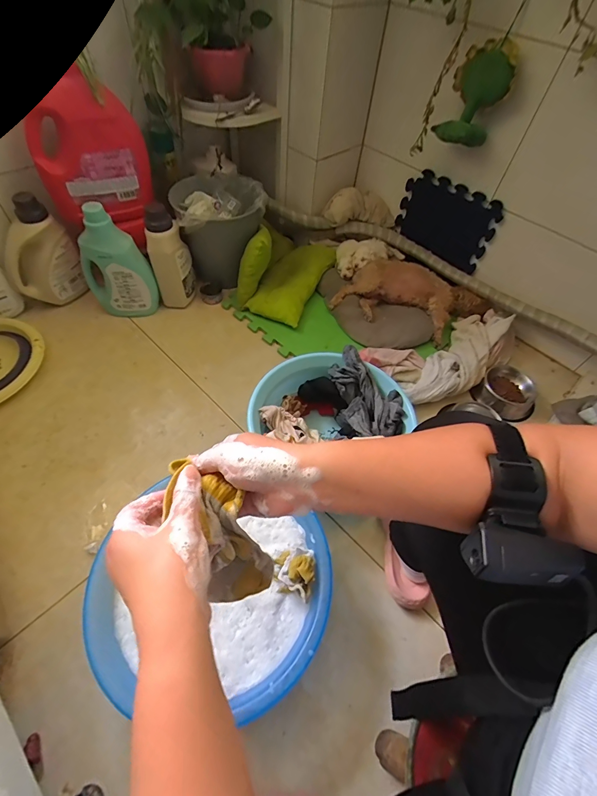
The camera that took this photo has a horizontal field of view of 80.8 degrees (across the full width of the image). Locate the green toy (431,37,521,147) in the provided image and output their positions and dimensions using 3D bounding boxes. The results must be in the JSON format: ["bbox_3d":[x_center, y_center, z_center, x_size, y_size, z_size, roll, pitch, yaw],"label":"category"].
[{"bbox_3d":[0.399,-0.678,0.792,0.124,0.174,0.120,24,56,10],"label":"green toy"}]

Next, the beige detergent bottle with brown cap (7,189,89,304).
[{"bbox_3d":[-0.688,-0.374,0.936,0.173,0.254,0.081,-37,66,-27],"label":"beige detergent bottle with brown cap"}]

